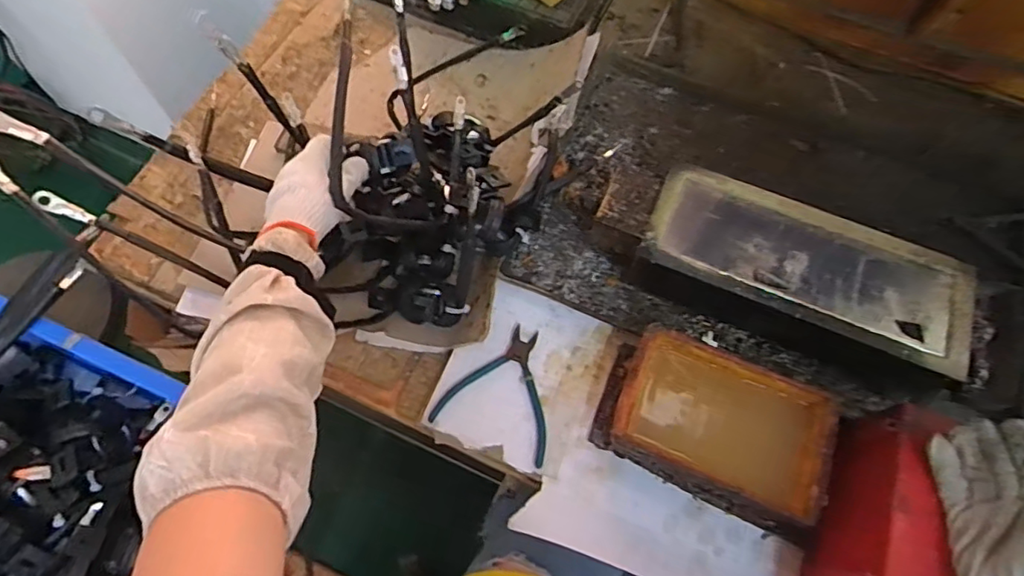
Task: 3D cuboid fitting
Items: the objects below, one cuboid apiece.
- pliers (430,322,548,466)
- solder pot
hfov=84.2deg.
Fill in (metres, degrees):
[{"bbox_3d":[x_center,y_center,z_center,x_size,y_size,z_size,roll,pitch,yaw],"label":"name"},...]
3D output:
[{"bbox_3d":[-0.002,0.107,0.623,0.125,0.006,0.135,23,66,8],"label":"pliers"},{"bbox_3d":[0.320,-0.011,0.649,0.345,0.094,0.144,24,66,9],"label":"solder pot"}]

